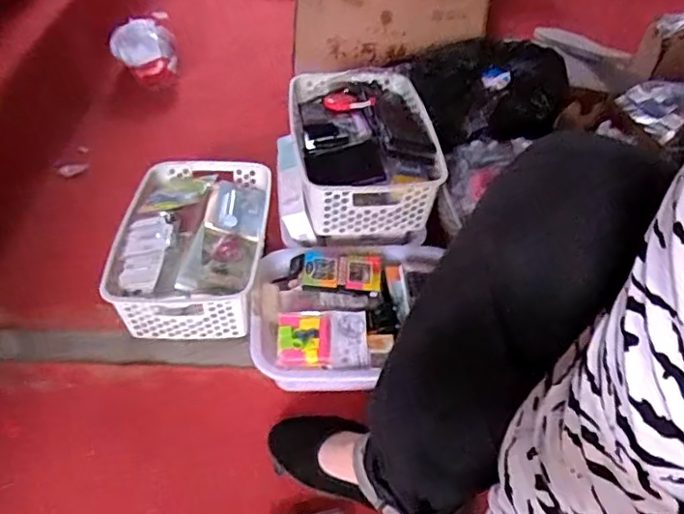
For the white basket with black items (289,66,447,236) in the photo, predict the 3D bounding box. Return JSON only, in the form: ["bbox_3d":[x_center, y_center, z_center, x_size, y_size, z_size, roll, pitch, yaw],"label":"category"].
[{"bbox_3d":[0.029,-0.154,0.855,0.192,0.123,0.282,-3,44,-8],"label":"white basket with black items"}]

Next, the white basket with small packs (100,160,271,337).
[{"bbox_3d":[-0.210,-0.010,0.829,0.200,0.109,0.284,1,43,-3],"label":"white basket with small packs"}]

